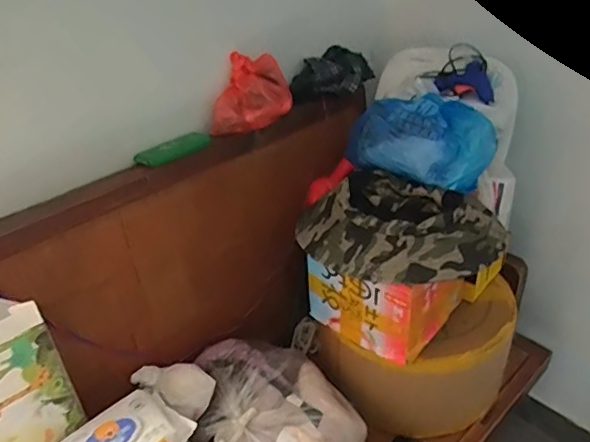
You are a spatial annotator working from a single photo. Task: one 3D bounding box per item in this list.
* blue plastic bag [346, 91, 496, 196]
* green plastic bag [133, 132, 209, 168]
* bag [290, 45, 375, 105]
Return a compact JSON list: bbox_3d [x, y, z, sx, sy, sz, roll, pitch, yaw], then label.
[{"bbox_3d":[0.234,-0.162,1.026,0.252,0.127,0.160,24,47,30],"label":"blue plastic bag"},{"bbox_3d":[-0.225,-0.136,1.041,0.144,0.038,0.029,-31,47,-29],"label":"green plastic bag"},{"bbox_3d":[0.084,-0.331,1.268,0.118,0.074,0.264,20,45,27],"label":"bag"}]

